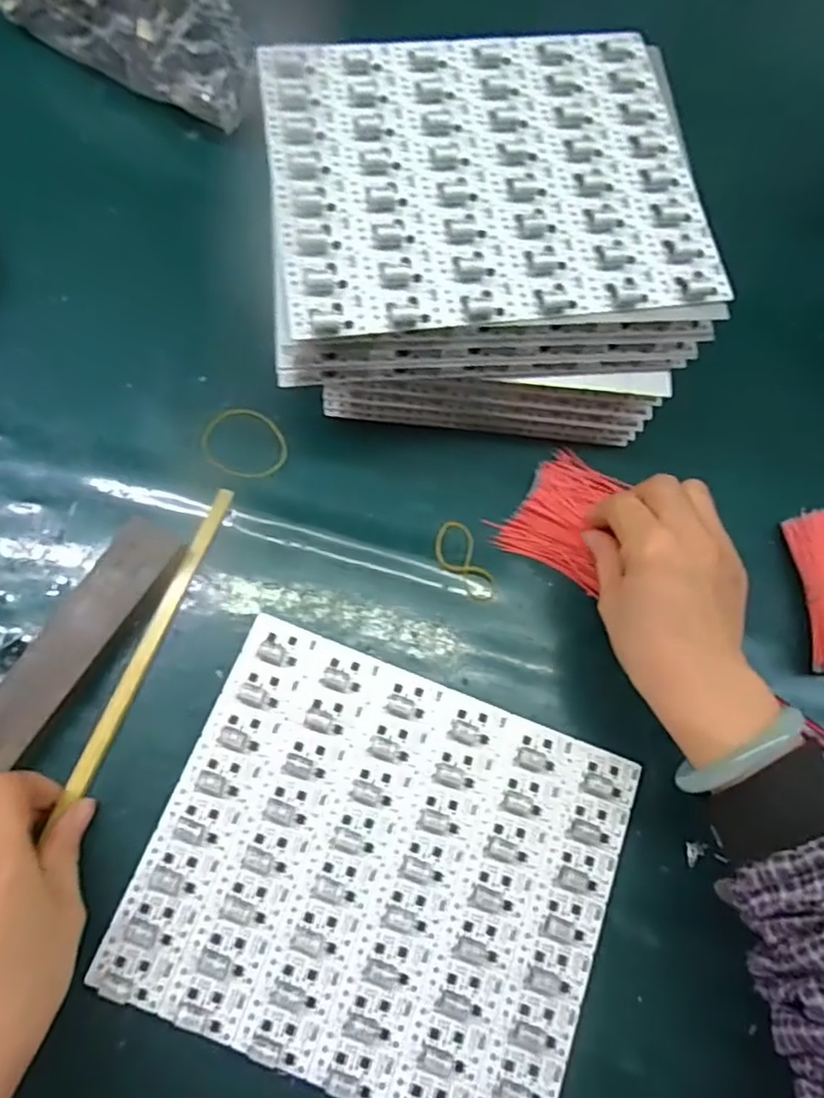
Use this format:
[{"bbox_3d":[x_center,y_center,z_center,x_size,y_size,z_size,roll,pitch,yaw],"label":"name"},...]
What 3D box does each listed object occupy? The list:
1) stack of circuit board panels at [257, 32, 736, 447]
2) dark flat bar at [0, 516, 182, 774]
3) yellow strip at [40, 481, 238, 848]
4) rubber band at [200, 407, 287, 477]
[{"bbox_3d":[0.042,-0.193,0.430,0.243,0.107,0.228,-4,72,-5],"label":"stack of circuit board panels"},{"bbox_3d":[-0.204,0.068,0.377,0.038,0.008,0.198,31,71,7],"label":"dark flat bar"},{"bbox_3d":[-0.151,0.048,0.399,0.011,0.006,0.189,20,72,4],"label":"yellow strip"},{"bbox_3d":[-0.108,-0.068,0.440,0.056,0.004,0.046,32,73,7],"label":"rubber band"}]

